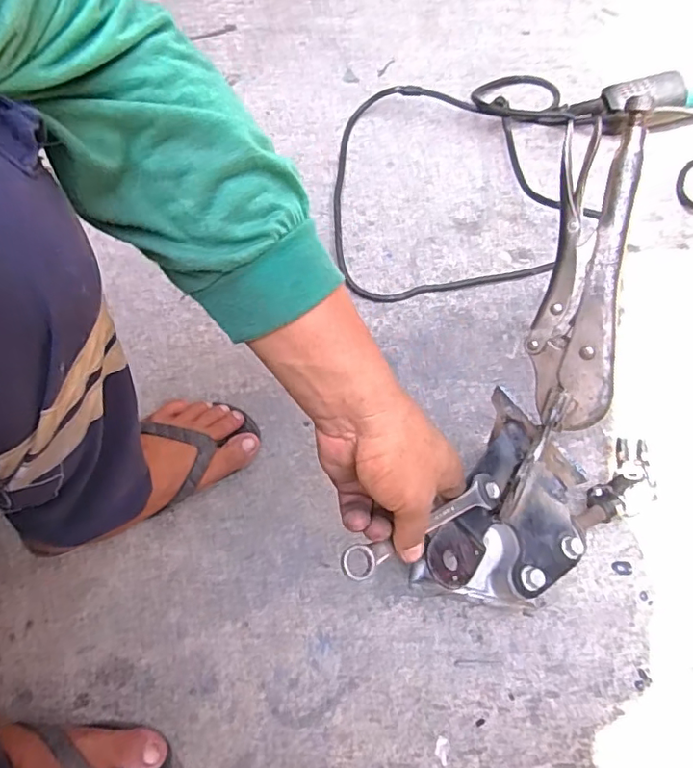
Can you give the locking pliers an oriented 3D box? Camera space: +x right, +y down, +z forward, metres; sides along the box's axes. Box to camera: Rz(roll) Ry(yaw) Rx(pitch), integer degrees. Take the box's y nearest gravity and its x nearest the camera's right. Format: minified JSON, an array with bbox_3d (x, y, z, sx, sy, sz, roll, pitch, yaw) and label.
[{"bbox_3d":[0.161,-0.073,0.370,0.049,0.027,0.209,4,105,1],"label":"locking pliers"}]

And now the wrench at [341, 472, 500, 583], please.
[{"bbox_3d":[0.059,0.101,0.392,0.166,0.010,0.024,-14,62,-42],"label":"wrench"}]

